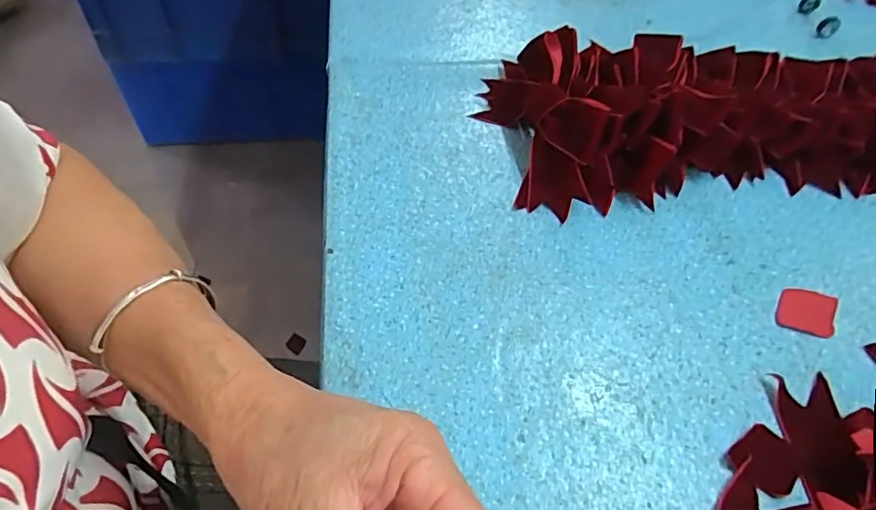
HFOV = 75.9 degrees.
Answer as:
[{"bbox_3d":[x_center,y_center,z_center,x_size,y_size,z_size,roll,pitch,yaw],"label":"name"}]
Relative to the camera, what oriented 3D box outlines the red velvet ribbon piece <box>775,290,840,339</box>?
[{"bbox_3d":[0.241,0.037,0.367,0.034,0.004,0.036,23,59,14],"label":"red velvet ribbon piece"}]

